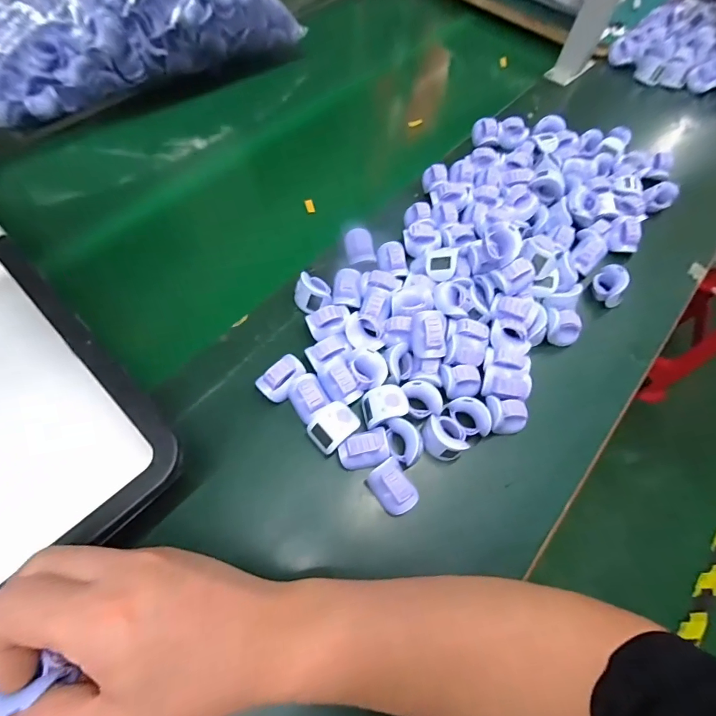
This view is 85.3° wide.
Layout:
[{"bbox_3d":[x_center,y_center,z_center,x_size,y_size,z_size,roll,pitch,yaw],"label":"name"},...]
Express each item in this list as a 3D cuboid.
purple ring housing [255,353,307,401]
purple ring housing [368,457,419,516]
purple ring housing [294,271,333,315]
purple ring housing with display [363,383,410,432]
[{"bbox_3d":[-0.067,0.017,0.345,0.026,0.019,0.043,40,67,15],"label":"purple ring housing"},{"bbox_3d":[0.028,0.103,0.308,0.027,0.018,0.040,-31,69,-18],"label":"purple ring housing"},{"bbox_3d":[-0.045,-0.066,0.387,0.035,0.023,0.034,-5,63,-6],"label":"purple ring housing"},{"bbox_3d":[0.024,0.041,0.338,0.036,0.022,0.033,-6,64,-7],"label":"purple ring housing with display"}]

